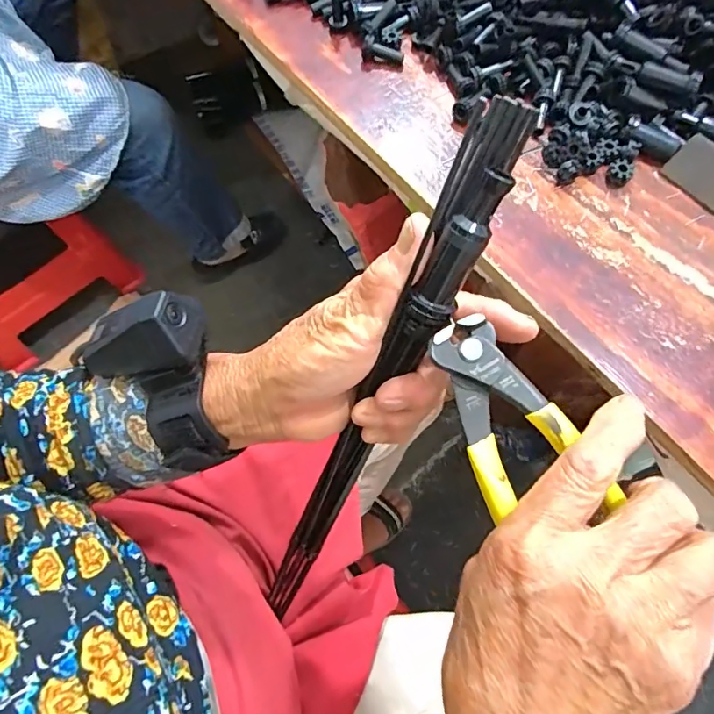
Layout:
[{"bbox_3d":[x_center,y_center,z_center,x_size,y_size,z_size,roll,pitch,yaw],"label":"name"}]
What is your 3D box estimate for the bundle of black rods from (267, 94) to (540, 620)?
[{"bbox_3d":[-0.001,0.047,0.294,0.029,0.374,0.030,34,39,13],"label":"bundle of black rods"}]

